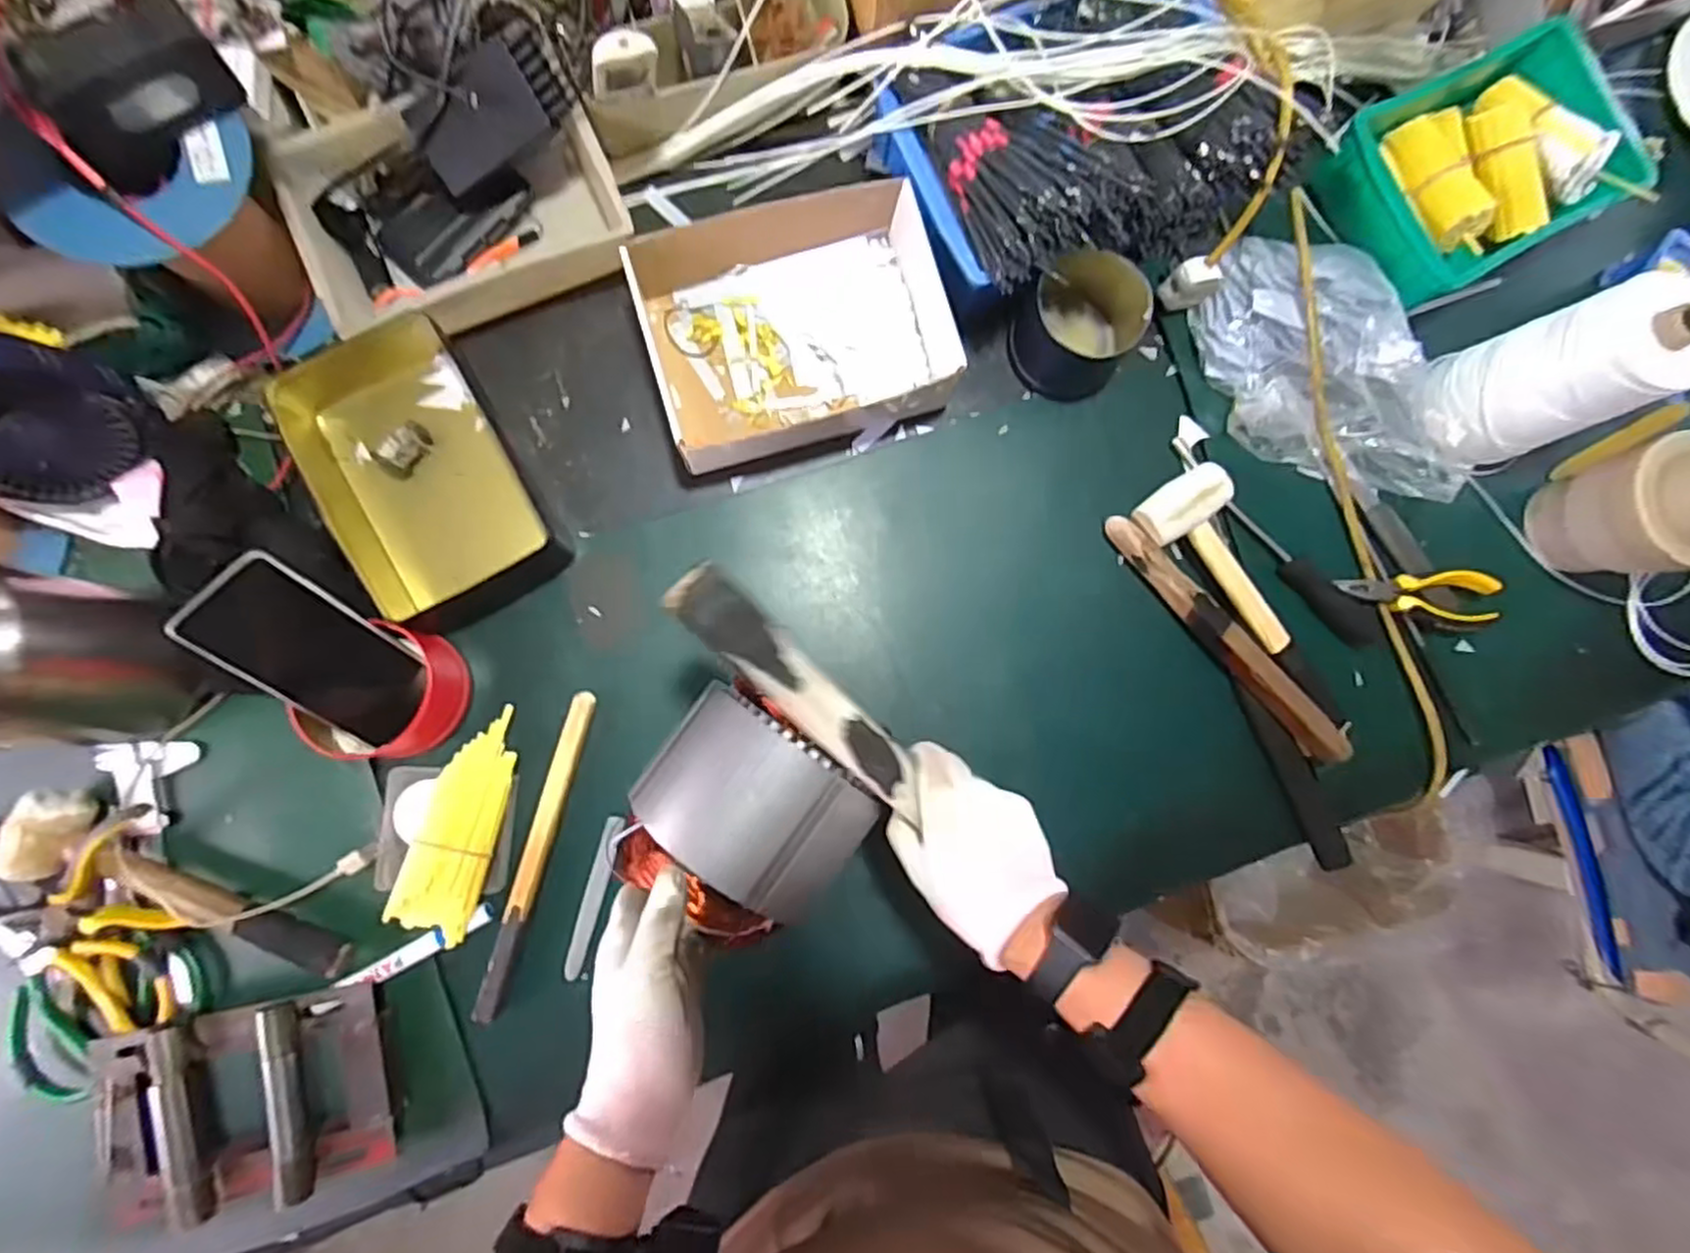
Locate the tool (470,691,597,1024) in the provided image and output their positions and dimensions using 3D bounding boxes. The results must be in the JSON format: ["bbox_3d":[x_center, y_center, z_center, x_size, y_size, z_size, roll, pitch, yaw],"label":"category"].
[{"bbox_3d":[-0.248,0.181,0.579,0.018,0.022,0.258,16,85,-4],"label":"tool"}]

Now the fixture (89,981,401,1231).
[{"bbox_3d":[-0.440,0.351,0.526,0.194,0.039,0.136,-12,87,-5],"label":"fixture"}]

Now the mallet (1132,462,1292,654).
[{"bbox_3d":[0.331,-0.051,0.630,0.080,0.041,0.174,-32,89,-6],"label":"mallet"}]

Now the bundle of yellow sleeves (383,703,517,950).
[{"bbox_3d":[-0.301,0.153,0.556,0.057,0.019,0.172,13,85,-4],"label":"bundle of yellow sleeves"}]

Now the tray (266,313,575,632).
[{"bbox_3d":[-0.350,-0.125,0.587,0.162,0.066,0.248,-30,89,-6],"label":"tray"}]

